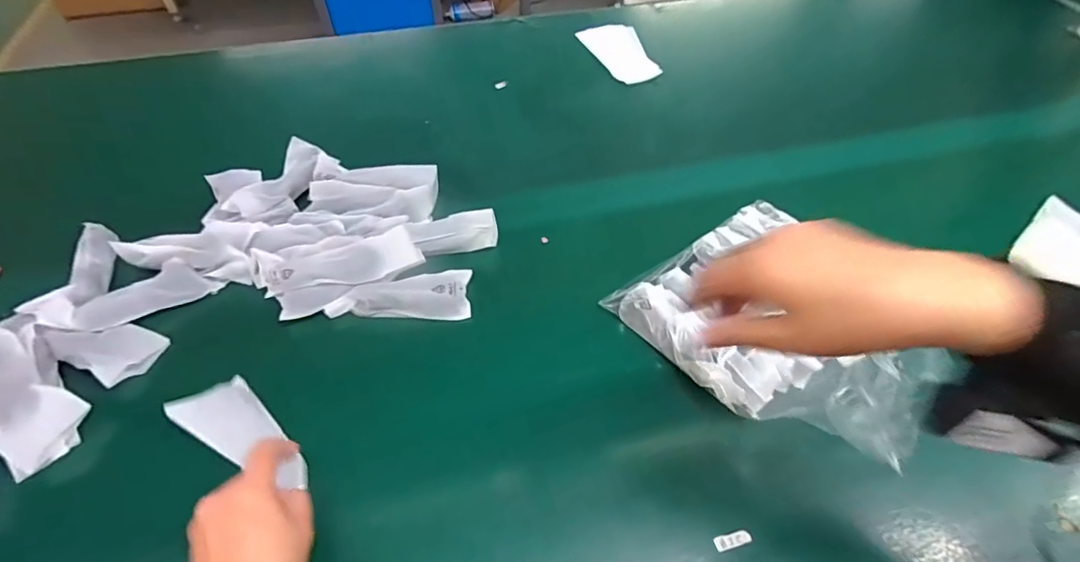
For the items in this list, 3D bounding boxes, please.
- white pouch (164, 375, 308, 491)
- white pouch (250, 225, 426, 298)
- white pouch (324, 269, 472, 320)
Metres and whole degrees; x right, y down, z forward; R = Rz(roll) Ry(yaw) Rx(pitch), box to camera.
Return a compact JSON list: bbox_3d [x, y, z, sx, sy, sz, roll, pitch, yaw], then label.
[{"bbox_3d":[-0.251,0.130,0.430,0.128,0.012,0.061,38,33,23],"label":"white pouch"},{"bbox_3d":[-0.211,-0.025,0.536,0.166,0.021,0.057,-8,51,-7],"label":"white pouch"},{"bbox_3d":[-0.146,0.016,0.535,0.143,0.022,0.054,-6,51,-6],"label":"white pouch"}]

